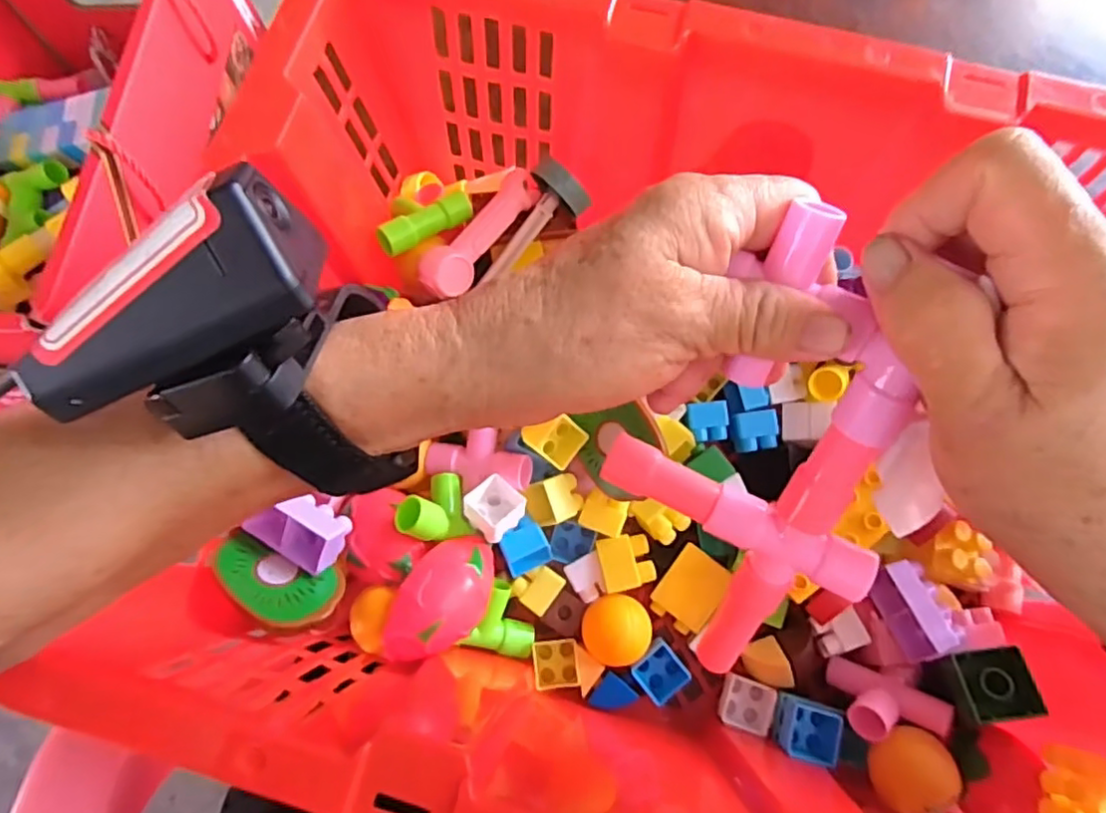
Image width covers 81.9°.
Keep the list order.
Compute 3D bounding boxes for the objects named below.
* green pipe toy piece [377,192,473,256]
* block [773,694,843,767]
[{"bbox_3d":[-0.072,-0.106,0.368,0.062,0.012,0.015,-35,75,-27],"label":"green pipe toy piece"},{"bbox_3d":[0.128,0.162,0.320,0.028,0.018,0.028,11,73,4],"label":"block"}]

